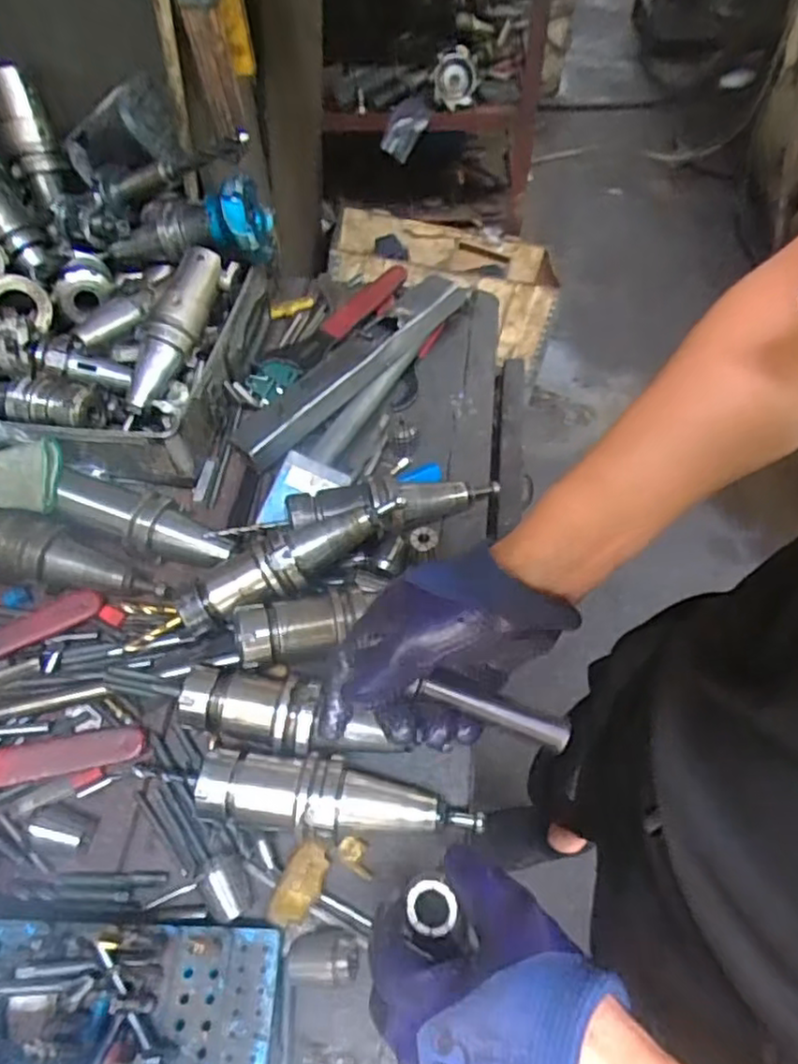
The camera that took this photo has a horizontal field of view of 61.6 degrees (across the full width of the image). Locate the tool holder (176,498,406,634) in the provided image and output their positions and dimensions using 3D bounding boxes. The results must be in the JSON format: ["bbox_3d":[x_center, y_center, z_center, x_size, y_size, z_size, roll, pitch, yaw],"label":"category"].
[{"bbox_3d":[-0.087,0.025,0.554,0.195,0.050,0.052,-23,58,-15],"label":"tool holder"}]

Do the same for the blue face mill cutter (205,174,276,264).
[{"bbox_3d":[-0.167,-0.329,0.706,0.067,0.082,0.077,-11,55,-6],"label":"blue face mill cutter"}]

